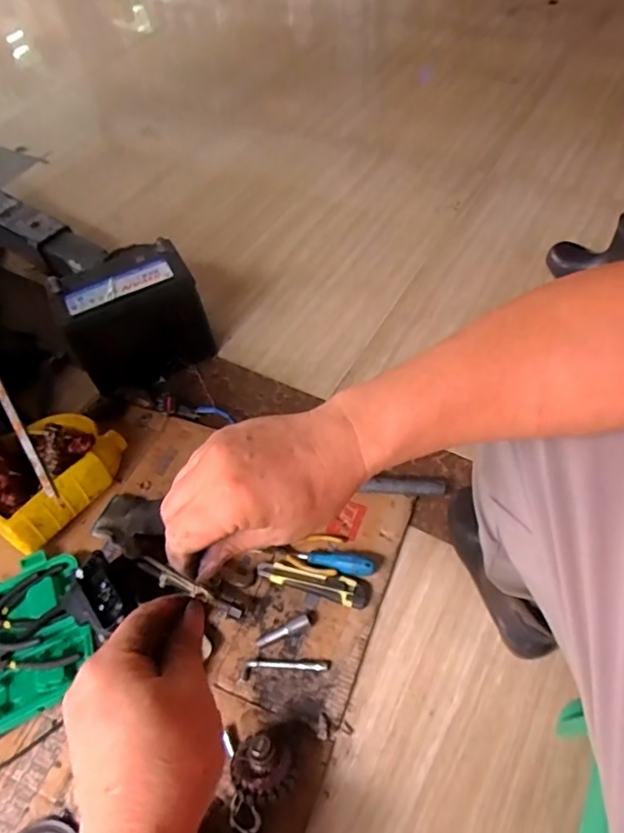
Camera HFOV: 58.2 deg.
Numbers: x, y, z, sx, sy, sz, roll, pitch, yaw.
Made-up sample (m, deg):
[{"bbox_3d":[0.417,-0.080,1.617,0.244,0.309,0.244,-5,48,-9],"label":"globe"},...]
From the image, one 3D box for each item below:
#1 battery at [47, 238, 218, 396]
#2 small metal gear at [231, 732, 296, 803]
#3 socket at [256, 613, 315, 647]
[{"bbox_3d":[-0.325,-0.182,1.030,0.234,0.206,0.148,-25,56,-13],"label":"battery"},{"bbox_3d":[-0.056,0.404,0.648,0.068,0.067,0.069,-3,54,4],"label":"small metal gear"},{"bbox_3d":[-0.035,0.289,0.757,0.082,0.018,0.017,-22,55,-13],"label":"socket"}]

